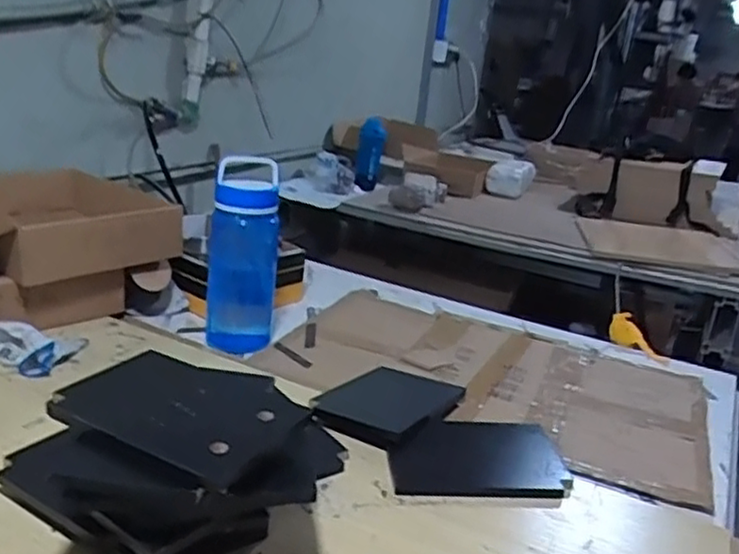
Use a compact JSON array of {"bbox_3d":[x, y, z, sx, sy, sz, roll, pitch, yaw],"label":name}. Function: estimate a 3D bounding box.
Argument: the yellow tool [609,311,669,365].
[{"bbox_3d":[0.480,0.114,1.216,0.026,0.068,0.130,-5,34,-31],"label":"yellow tool"}]

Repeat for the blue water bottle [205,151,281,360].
[{"bbox_3d":[-0.193,-0.035,1.041,0.104,0.278,0.084,4,19,-8],"label":"blue water bottle"}]

